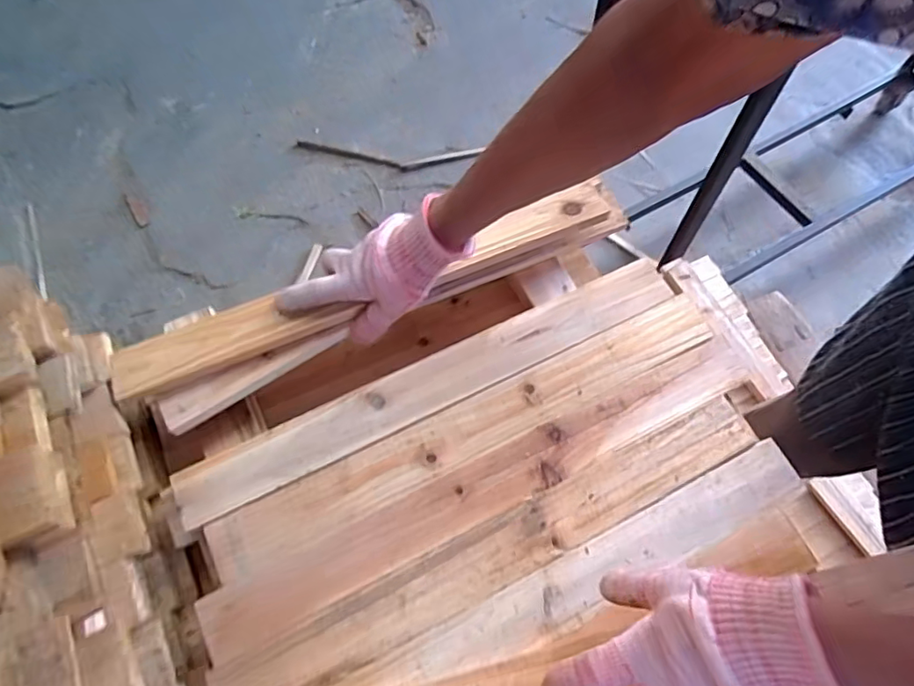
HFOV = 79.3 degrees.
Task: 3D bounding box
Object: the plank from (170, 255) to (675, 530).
[{"bbox_3d":[-0.016,0.035,0.522,0.495,0.009,0.053,-24,68,-10],"label":"plank"}]

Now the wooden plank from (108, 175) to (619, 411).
[{"bbox_3d":[-0.082,-0.058,0.539,0.497,0.029,0.058,-23,72,-7],"label":"wooden plank"}]

